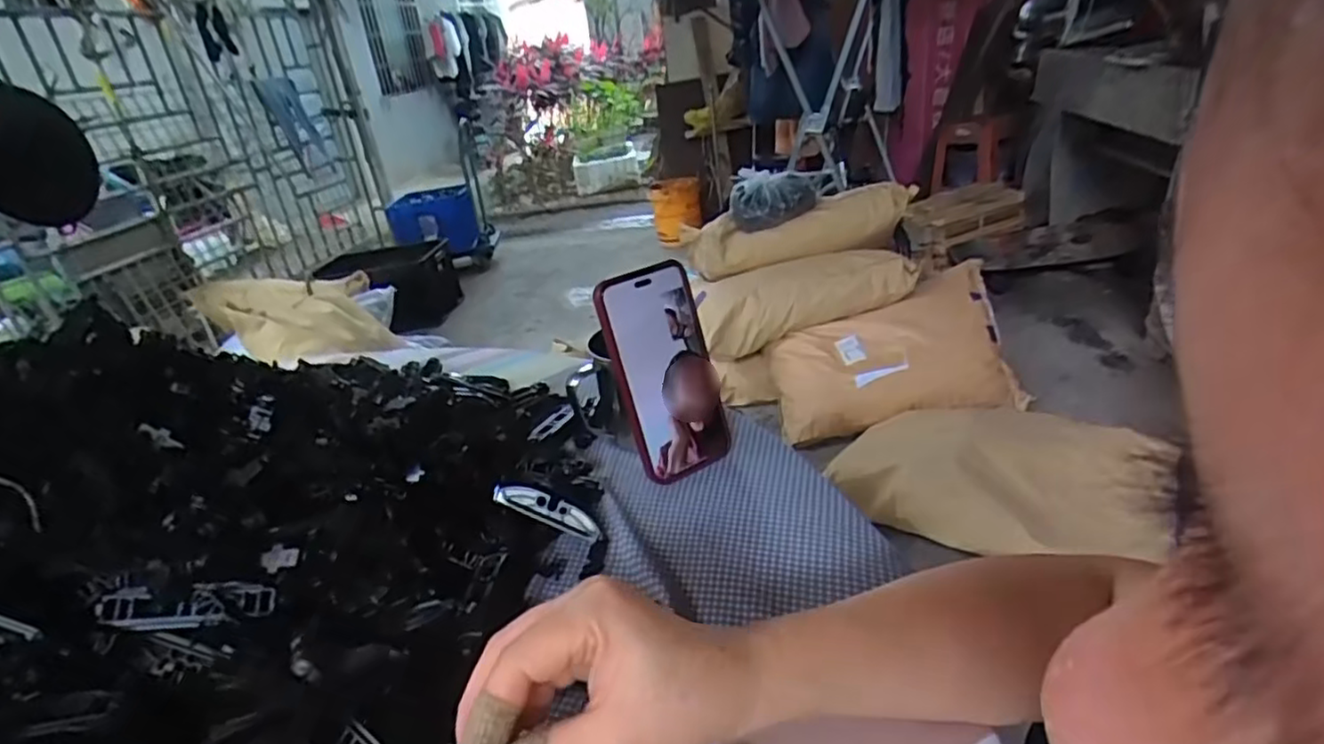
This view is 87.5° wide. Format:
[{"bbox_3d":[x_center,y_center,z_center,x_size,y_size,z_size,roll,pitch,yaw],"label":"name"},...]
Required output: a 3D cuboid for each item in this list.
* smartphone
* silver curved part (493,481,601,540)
[{"bbox_3d":[0.003,0.001,0.516,0.071,0.156,0.017,-21,14,-23],"label":"smartphone"},{"bbox_3d":[-0.076,0.090,0.466,0.074,0.013,0.019,24,28,-4],"label":"silver curved part"}]

